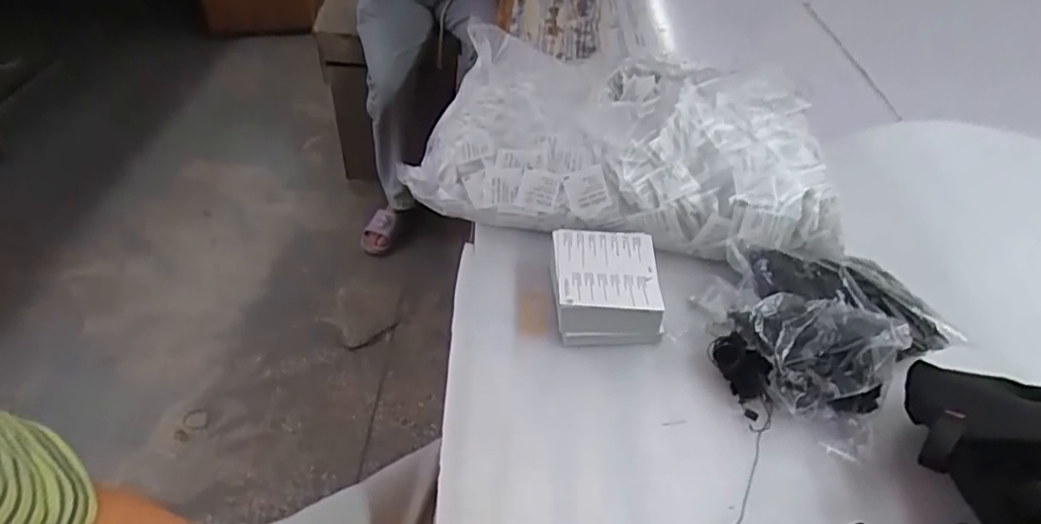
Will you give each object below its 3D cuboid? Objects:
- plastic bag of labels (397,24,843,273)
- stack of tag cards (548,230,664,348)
[{"bbox_3d":[0.112,-0.137,0.684,0.427,0.094,0.288,10,44,6],"label":"plastic bag of labels"},{"bbox_3d":[0.078,0.023,0.565,0.094,0.052,0.106,2,43,-3],"label":"stack of tag cards"}]

